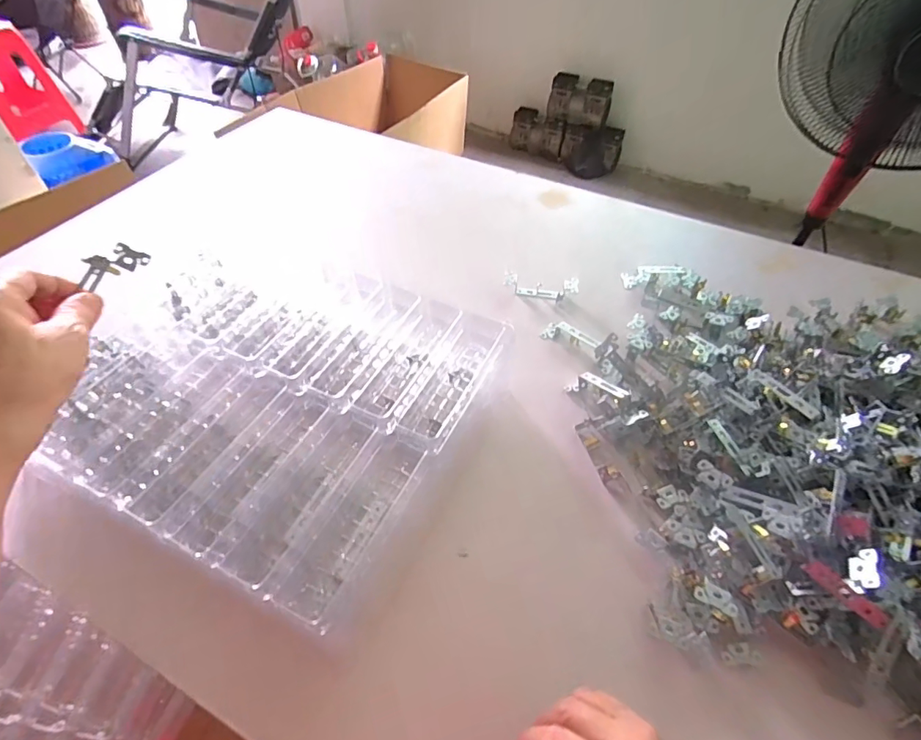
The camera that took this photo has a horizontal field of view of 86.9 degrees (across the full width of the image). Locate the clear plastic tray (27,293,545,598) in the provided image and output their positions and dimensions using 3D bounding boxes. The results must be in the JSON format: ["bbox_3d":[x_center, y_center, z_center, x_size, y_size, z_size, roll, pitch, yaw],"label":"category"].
[{"bbox_3d":[-0.224,0.075,0.454,0.352,0.035,0.165,22,53,16],"label":"clear plastic tray"}]

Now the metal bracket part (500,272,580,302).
[{"bbox_3d":[0.115,-0.120,0.701,0.105,0.030,0.026,7,51,4],"label":"metal bracket part"}]

